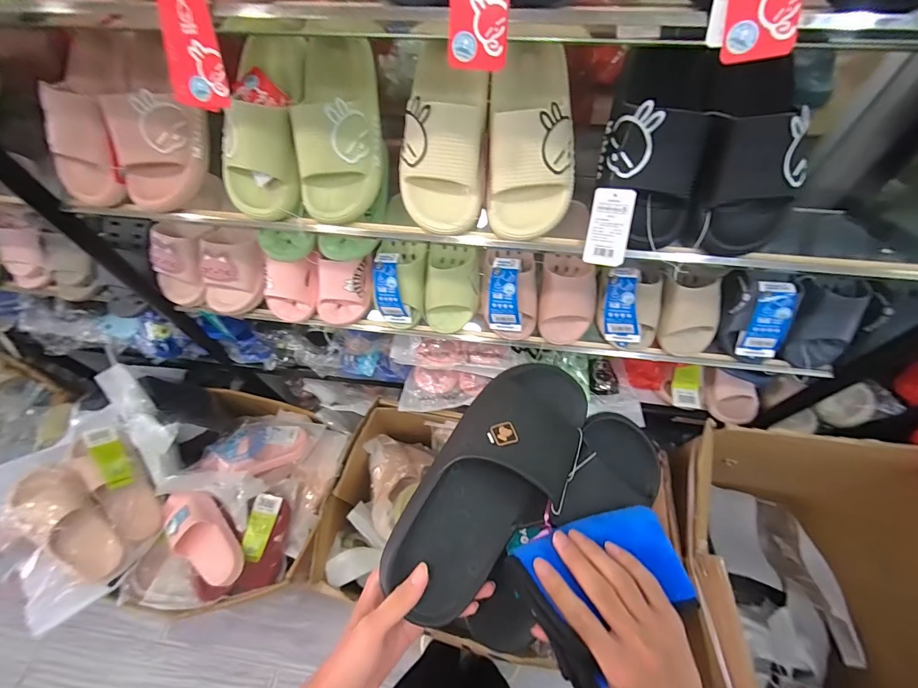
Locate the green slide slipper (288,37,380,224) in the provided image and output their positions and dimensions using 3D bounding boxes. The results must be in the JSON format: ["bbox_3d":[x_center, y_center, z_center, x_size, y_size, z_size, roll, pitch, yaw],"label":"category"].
[{"bbox_3d":[-0.158,-0.289,0.532,0.102,0.066,0.236,4,95,5],"label":"green slide slipper"}]

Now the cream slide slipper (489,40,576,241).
[{"bbox_3d":[0.091,-0.255,0.499,0.103,0.075,0.229,3,93,4],"label":"cream slide slipper"}]

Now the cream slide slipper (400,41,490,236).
[{"bbox_3d":[-0.021,-0.265,0.511,0.104,0.065,0.228,3,94,4],"label":"cream slide slipper"}]

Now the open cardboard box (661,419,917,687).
[{"bbox_3d":[0.680,0.469,0.858,0.505,0.513,0.525,4,61,5],"label":"open cardboard box"}]

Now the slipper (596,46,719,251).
[{"bbox_3d":[0.236,-0.232,0.477,0.117,0.059,0.223,2,96,4],"label":"slipper"}]

